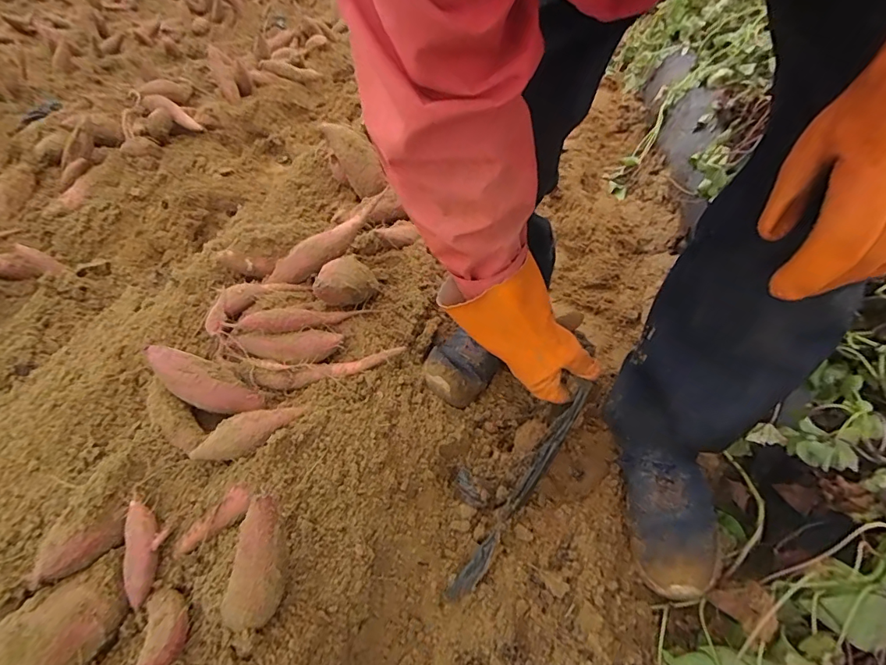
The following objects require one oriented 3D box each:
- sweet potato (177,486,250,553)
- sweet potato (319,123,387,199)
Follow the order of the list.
[{"bbox_3d":[-0.258,0.213,0.528,0.021,0.027,0.082,31,51,29],"label":"sweet potato"},{"bbox_3d":[-0.191,-0.381,1.012,0.068,0.180,0.061,-41,14,-36],"label":"sweet potato"}]

